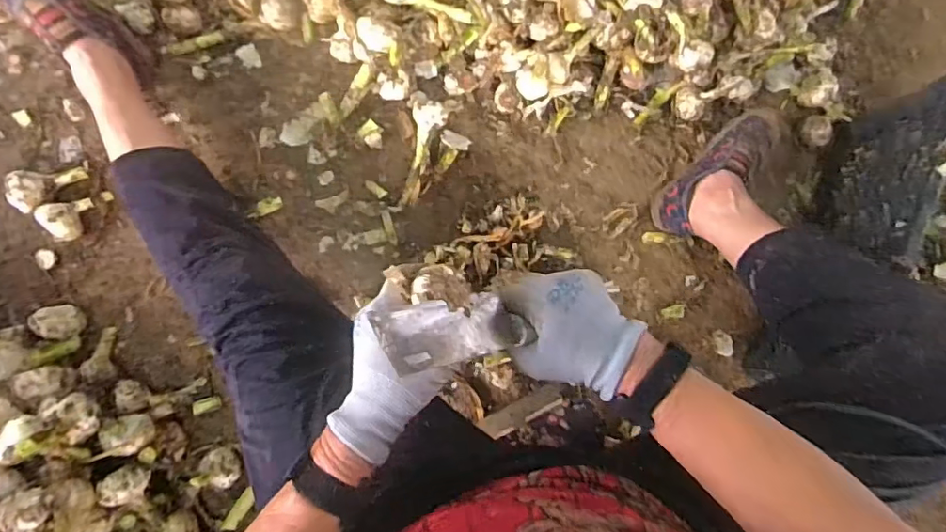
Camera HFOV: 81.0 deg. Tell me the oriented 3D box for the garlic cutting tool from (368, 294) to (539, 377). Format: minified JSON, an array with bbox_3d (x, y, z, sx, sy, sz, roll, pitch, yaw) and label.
[{"bbox_3d":[-0.014,0.046,0.404,0.126,0.026,0.044,-3,84,-43],"label":"garlic cutting tool"}]

